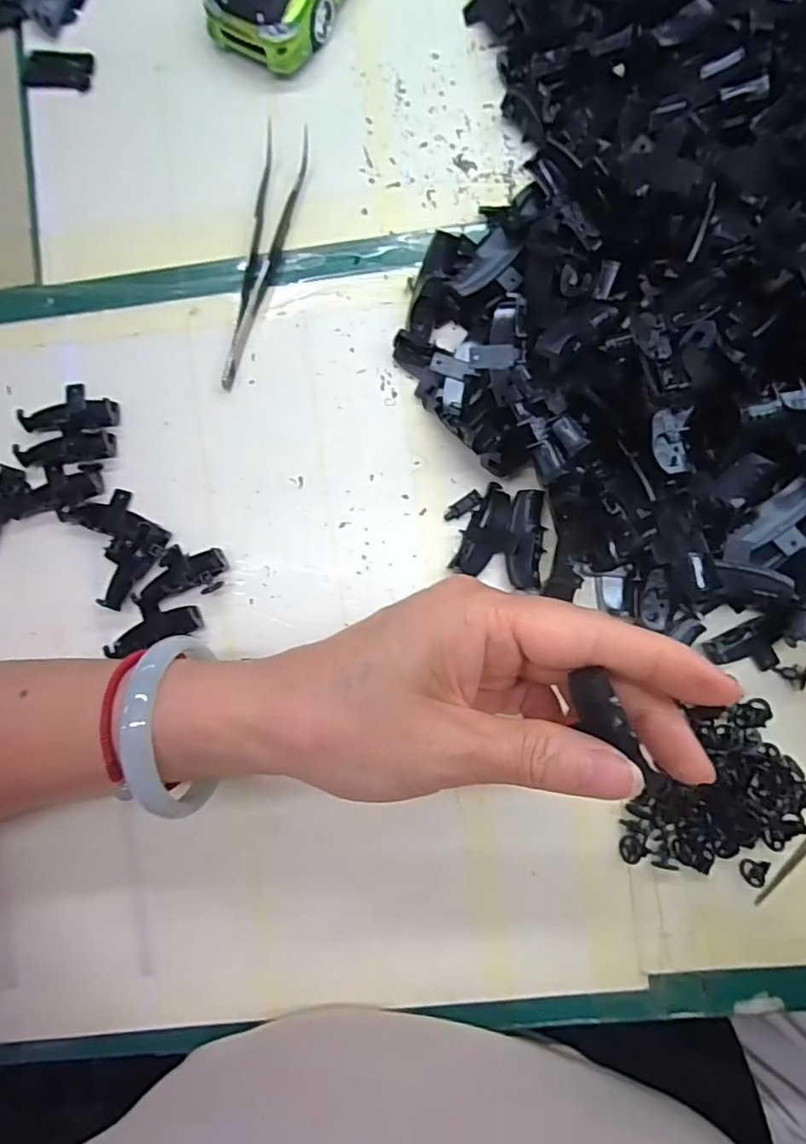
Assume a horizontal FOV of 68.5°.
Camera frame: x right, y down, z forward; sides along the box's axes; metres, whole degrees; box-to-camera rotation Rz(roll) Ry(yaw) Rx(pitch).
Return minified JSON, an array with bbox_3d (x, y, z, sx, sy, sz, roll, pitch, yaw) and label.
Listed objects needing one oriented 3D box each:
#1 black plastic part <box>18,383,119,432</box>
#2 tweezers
[{"bbox_3d":[-0.150,-0.075,0.267,0.042,0.011,0.024,-1,87,3],"label":"black plastic part"},{"bbox_3d":[-0.064,-0.141,0.268,0.019,0.009,0.119,11,87,4],"label":"tweezers"}]

